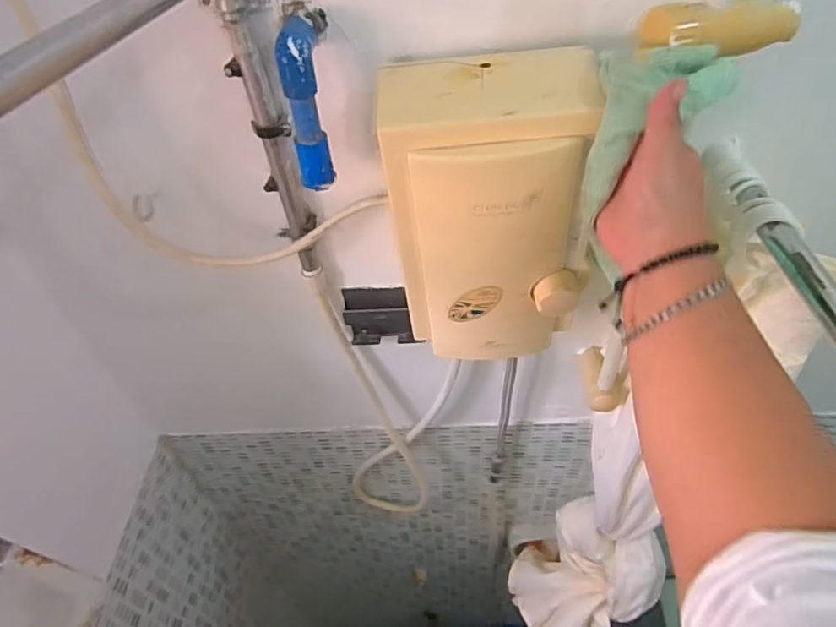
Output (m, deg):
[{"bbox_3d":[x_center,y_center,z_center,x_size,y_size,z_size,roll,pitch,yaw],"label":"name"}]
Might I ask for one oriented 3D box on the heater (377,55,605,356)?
[{"bbox_3d":[0.066,-0.074,0.481,0.164,0.280,0.084,2,47,7],"label":"heater"}]

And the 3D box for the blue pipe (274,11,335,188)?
[{"bbox_3d":[-0.090,-0.168,0.435,0.031,0.122,0.057,-10,46,-4],"label":"blue pipe"}]

